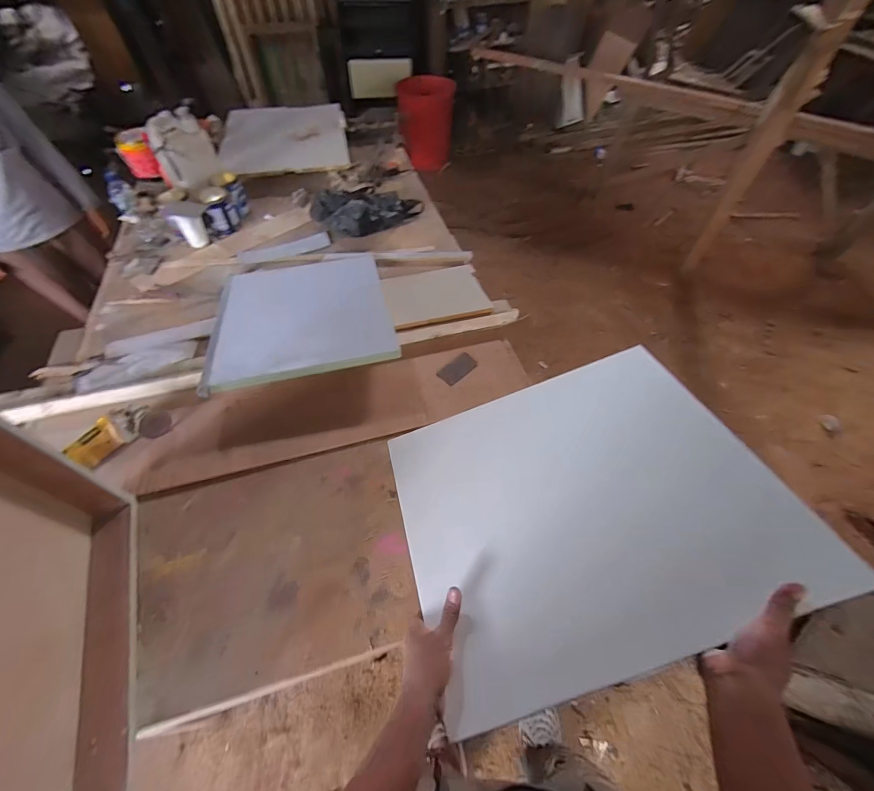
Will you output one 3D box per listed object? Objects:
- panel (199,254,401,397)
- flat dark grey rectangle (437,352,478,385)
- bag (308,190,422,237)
[{"bbox_3d":[-0.391,-0.255,1.127,0.476,0.032,0.540,-9,51,-11],"label":"panel"},{"bbox_3d":[0.058,-0.074,1.059,0.115,0.004,0.055,-40,79,-23],"label":"flat dark grey rectangle"},{"bbox_3d":[-0.261,-0.706,1.429,0.410,0.110,0.211,-12,55,-7],"label":"bag"}]

